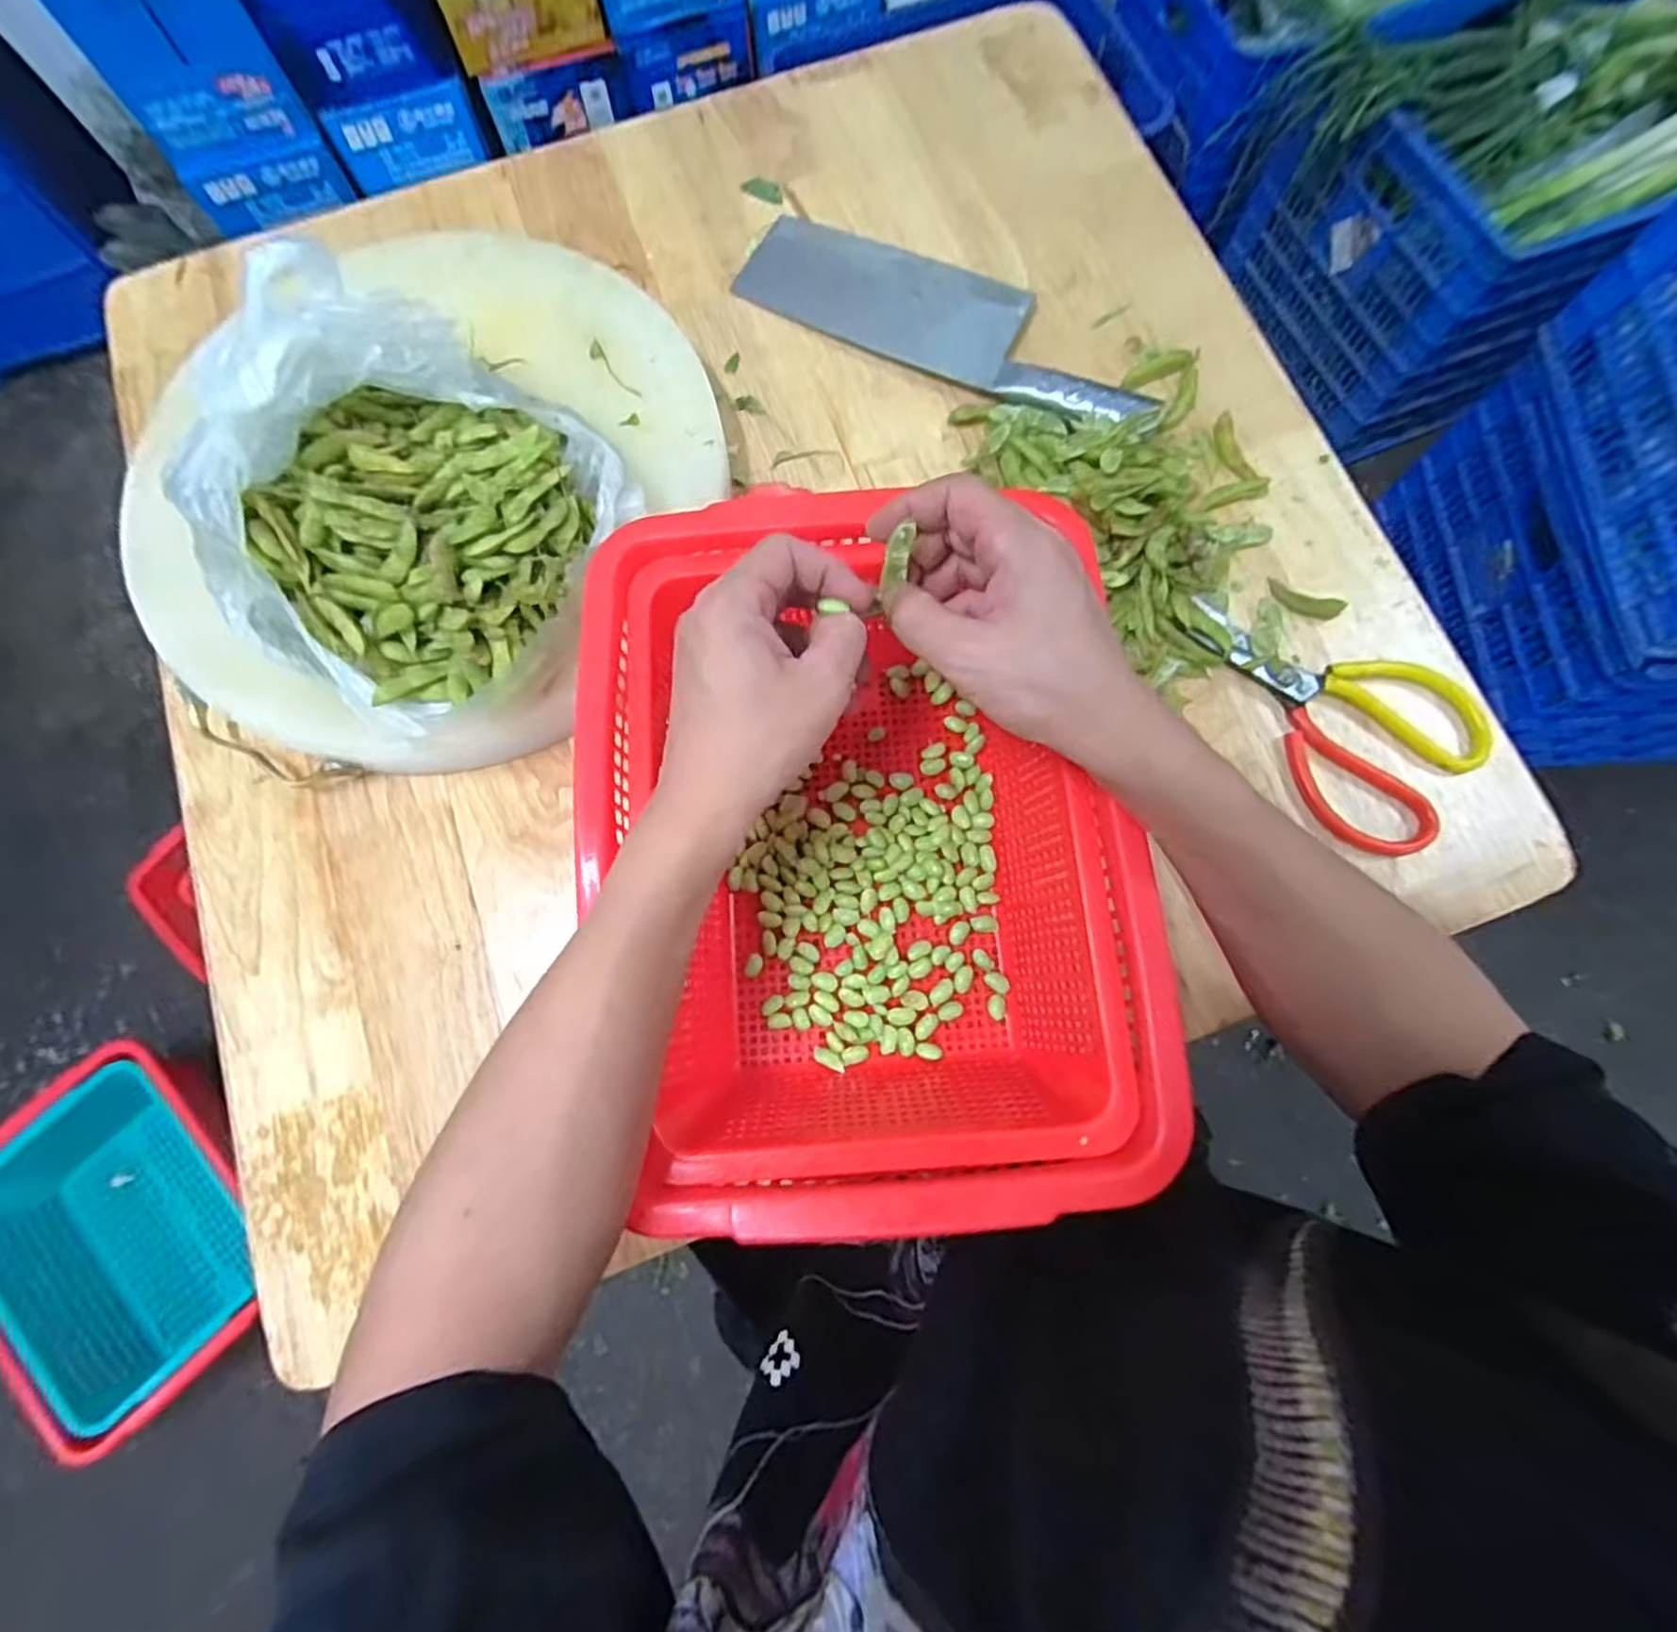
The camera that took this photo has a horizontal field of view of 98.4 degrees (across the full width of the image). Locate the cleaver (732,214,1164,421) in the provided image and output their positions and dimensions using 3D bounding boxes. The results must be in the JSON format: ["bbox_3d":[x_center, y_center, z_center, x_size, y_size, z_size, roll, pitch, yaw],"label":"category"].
[{"bbox_3d":[0.076,-0.353,0.510,0.304,0.025,0.083,29,79,7],"label":"cleaver"}]

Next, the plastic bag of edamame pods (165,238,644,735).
[{"bbox_3d":[-0.228,-0.164,0.388,0.209,0.089,0.197,39,80,9],"label":"plastic bag of edamame pods"}]

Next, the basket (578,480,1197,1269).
[{"bbox_3d":[0.013,0.023,0.377,0.246,0.092,0.325,-8,77,-1],"label":"basket"}]

